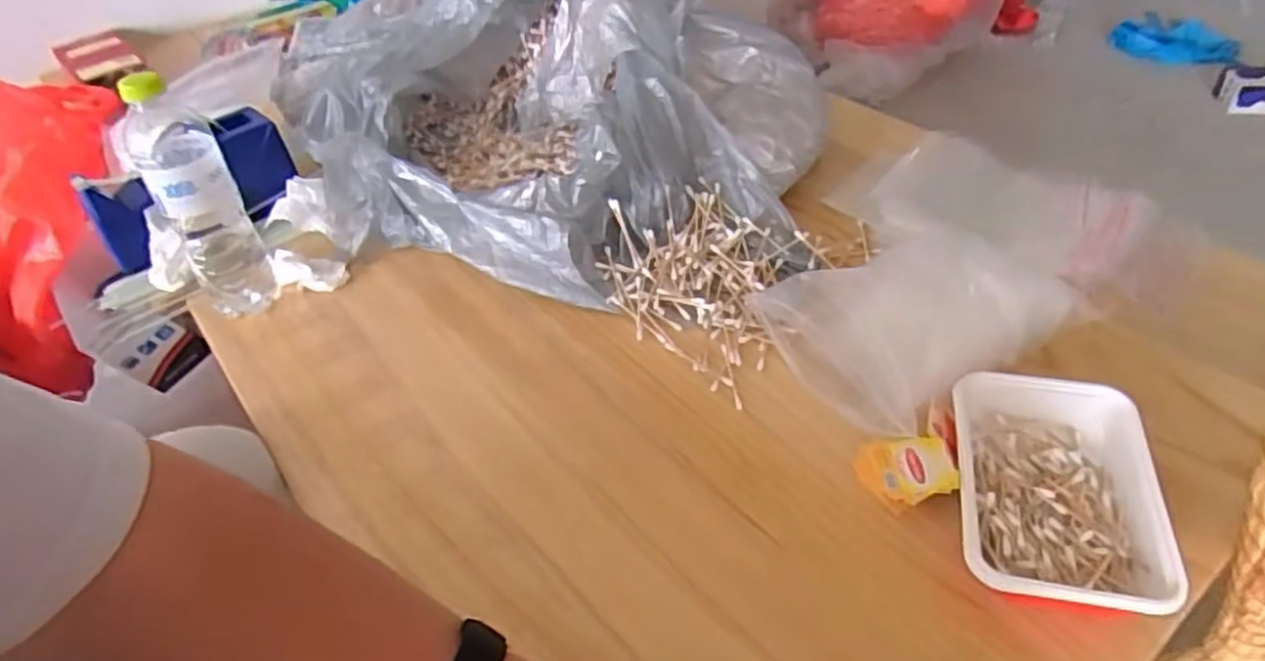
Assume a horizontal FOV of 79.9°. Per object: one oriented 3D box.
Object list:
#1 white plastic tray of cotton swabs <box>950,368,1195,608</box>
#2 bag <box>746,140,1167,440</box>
[{"bbox_3d":[0.276,0.103,0.489,0.120,0.034,0.172,7,44,14],"label":"white plastic tray of cotton swabs"},{"bbox_3d":[0.278,-0.070,0.674,0.375,0.069,0.275,-34,49,-27],"label":"bag"}]

